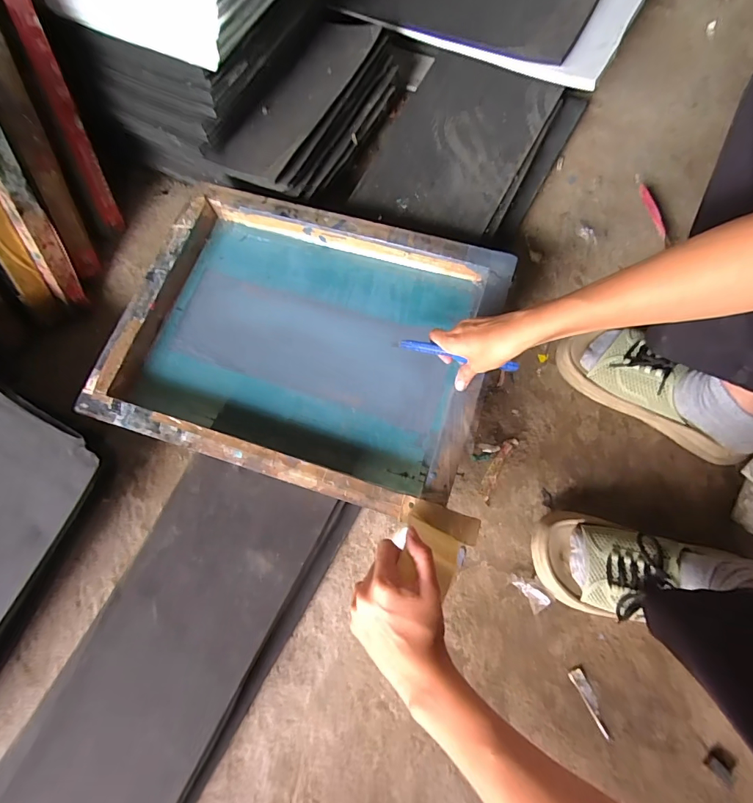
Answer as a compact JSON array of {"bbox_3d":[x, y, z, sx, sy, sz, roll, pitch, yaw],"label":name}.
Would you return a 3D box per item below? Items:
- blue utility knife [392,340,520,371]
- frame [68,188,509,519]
[{"bbox_3d":[0.090,-0.054,0.476,0.143,0.012,0.010,13,78,7],"label":"blue utility knife"},{"bbox_3d":[-0.095,-0.082,0.531,0.449,0.072,0.344,17,78,3],"label":"frame"}]

